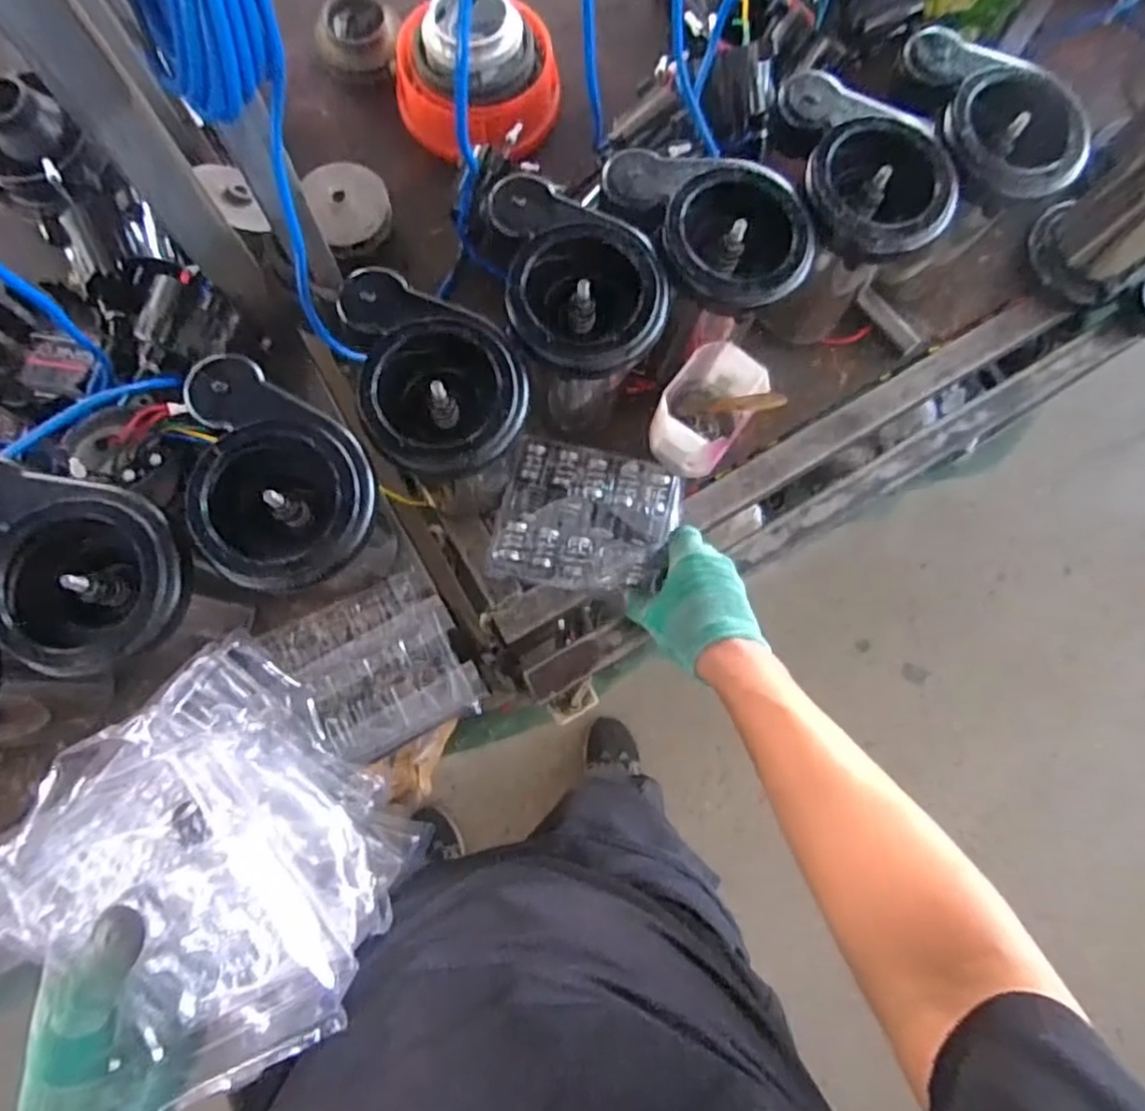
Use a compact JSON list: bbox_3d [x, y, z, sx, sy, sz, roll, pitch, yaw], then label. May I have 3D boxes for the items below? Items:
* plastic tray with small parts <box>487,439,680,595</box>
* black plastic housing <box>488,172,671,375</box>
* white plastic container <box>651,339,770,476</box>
[{"bbox_3d":[0.014,-0.036,0.616,0.158,0.029,0.131,11,80,1],"label":"plastic tray with small parts"},{"bbox_3d":[0.005,-0.217,0.516,0.114,0.044,0.156,-11,80,-3],"label":"black plastic housing"},{"bbox_3d":[0.119,-0.127,0.626,0.077,0.097,0.102,36,81,5],"label":"white plastic container"}]

